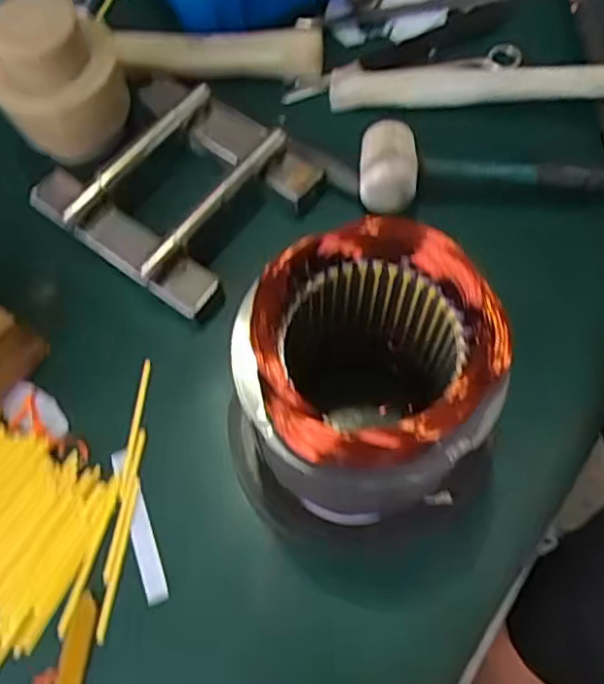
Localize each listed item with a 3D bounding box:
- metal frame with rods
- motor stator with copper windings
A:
[{"bbox_3d":[-0.116,-0.146,0.576,0.214,0.052,0.186,35,70,17],"label":"metal frame with rods"},{"bbox_3d":[0.038,0.024,0.406,0.139,0.147,0.141,-1,64,2],"label":"motor stator with copper windings"}]

